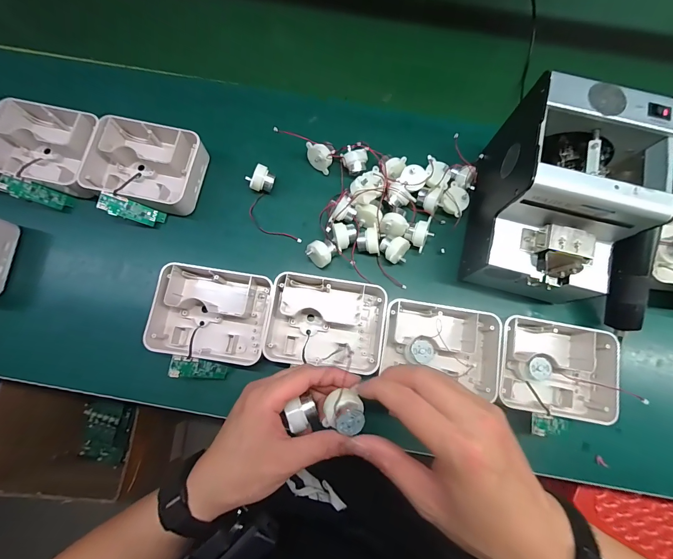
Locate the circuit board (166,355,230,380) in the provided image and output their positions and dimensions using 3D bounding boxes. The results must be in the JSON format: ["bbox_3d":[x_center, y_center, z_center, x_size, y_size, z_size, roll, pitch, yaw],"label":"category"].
[{"bbox_3d":[-0.150,0.099,0.360,0.062,0.005,0.022,18,85,-36],"label":"circuit board"}]

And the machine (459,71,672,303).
[{"bbox_3d":[0.234,-0.080,0.354,0.129,0.161,0.168,12,75,2],"label":"machine"}]

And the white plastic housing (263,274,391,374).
[{"bbox_3d":[-0.011,0.049,0.382,0.129,0.052,0.102,9,75,1],"label":"white plastic housing"}]

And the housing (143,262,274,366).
[{"bbox_3d":[-0.142,0.039,0.374,0.131,0.046,0.100,8,75,1],"label":"housing"}]

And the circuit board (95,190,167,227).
[{"bbox_3d":[-0.249,-0.084,0.400,0.070,0.009,0.022,18,69,-35],"label":"circuit board"}]

